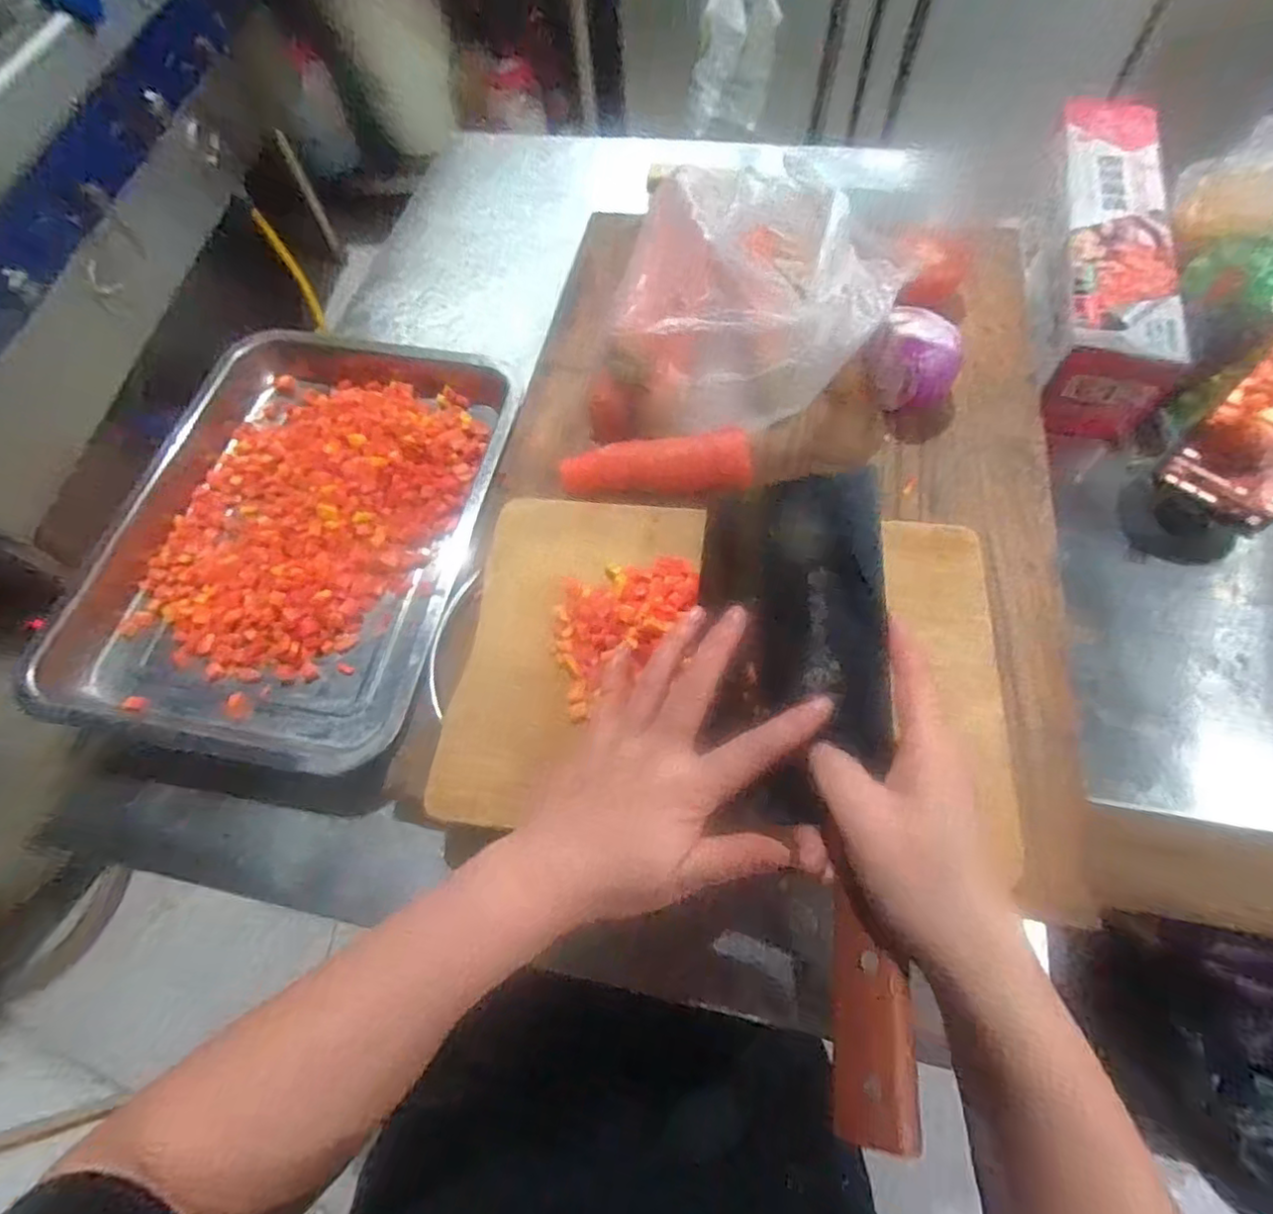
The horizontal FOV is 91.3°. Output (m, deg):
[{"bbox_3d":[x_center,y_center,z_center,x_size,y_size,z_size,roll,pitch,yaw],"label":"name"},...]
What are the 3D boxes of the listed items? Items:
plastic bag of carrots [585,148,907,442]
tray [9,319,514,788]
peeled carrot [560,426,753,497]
[{"bbox_3d":[0.072,-0.204,0.425,0.188,0.115,0.173,17,66,11],"label":"plastic bag of carrots"},{"bbox_3d":[-0.244,-0.071,0.461,0.261,0.040,0.358,8,64,7],"label":"tray"},{"bbox_3d":[0.013,-0.095,0.426,0.125,0.032,0.041,2,64,4],"label":"peeled carrot"}]

